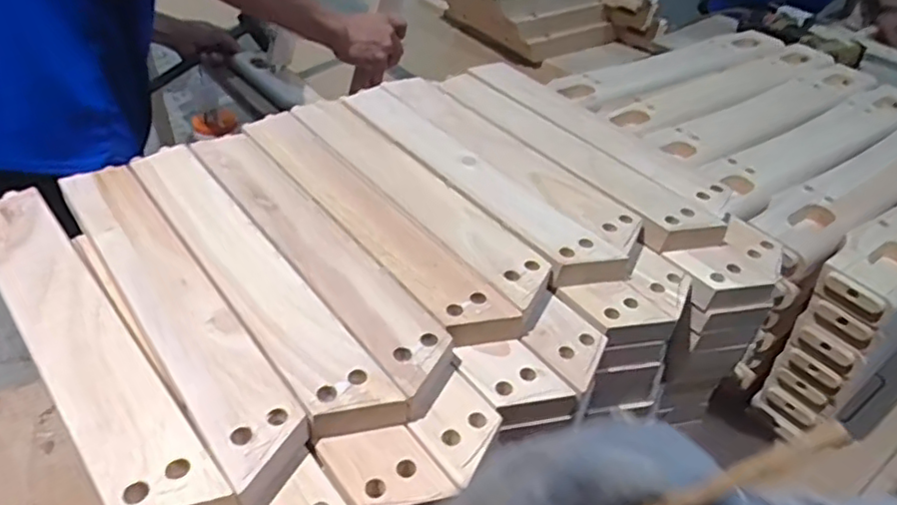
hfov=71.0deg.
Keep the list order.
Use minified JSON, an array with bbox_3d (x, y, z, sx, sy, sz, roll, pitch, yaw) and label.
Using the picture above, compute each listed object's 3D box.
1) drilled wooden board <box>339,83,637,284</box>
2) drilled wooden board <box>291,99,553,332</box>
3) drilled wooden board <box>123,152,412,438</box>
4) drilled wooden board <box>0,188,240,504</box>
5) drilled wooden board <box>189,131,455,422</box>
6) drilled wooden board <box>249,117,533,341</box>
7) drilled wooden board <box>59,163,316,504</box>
[{"bbox_3d":[0.012,-0.061,0.490,0.054,0.018,0.288,-27,49,-31],"label":"drilled wooden board"},{"bbox_3d":[-0.028,-0.046,0.470,0.050,0.017,0.292,-25,48,-30],"label":"drilled wooden board"},{"bbox_3d":[-0.128,0.013,0.396,0.046,0.022,0.290,-26,49,-31],"label":"drilled wooden board"},{"bbox_3d":[-0.202,0.043,0.340,0.044,0.013,0.284,-28,50,-32],"label":"drilled wooden board"},{"bbox_3d":[-0.092,-0.006,0.419,0.046,0.020,0.291,-25,48,-30],"label":"drilled wooden board"},{"bbox_3d":[-0.062,-0.030,0.446,0.046,0.015,0.290,-26,48,-30],"label":"drilled wooden board"},{"bbox_3d":[-0.164,0.027,0.372,0.046,0.017,0.287,-25,48,-30],"label":"drilled wooden board"}]

